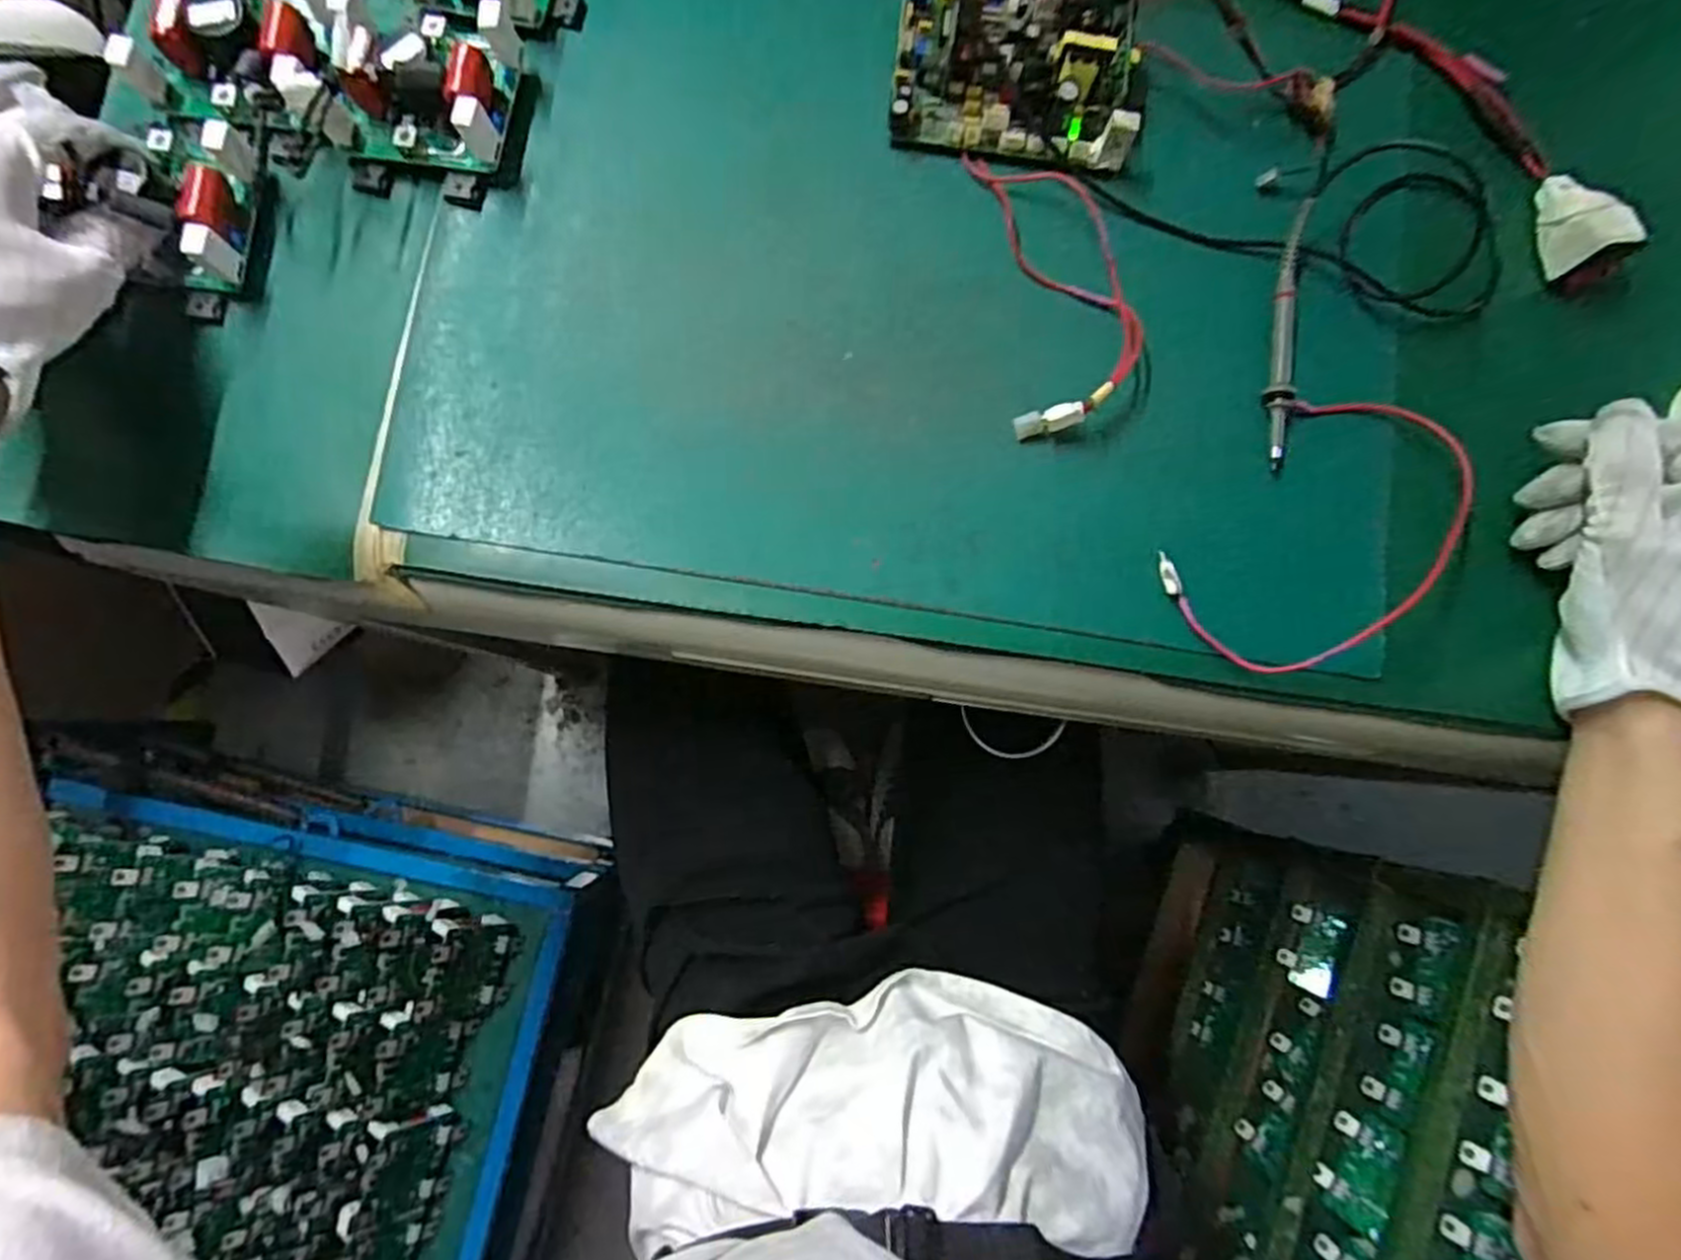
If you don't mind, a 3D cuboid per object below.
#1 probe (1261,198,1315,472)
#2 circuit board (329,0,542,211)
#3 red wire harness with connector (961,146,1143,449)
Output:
[{"bbox_3d":[0.225,-0.148,0.389,0.014,0.017,0.133,11,83,-2],"label":"probe"},{"bbox_3d":[-0.201,-0.260,0.374,0.089,0.037,0.083,9,83,-2],"label":"circuit board"},{"bbox_3d":[0.111,-0.175,0.387,0.067,0.019,0.154,-7,83,-4],"label":"red wire harness with connector"}]

